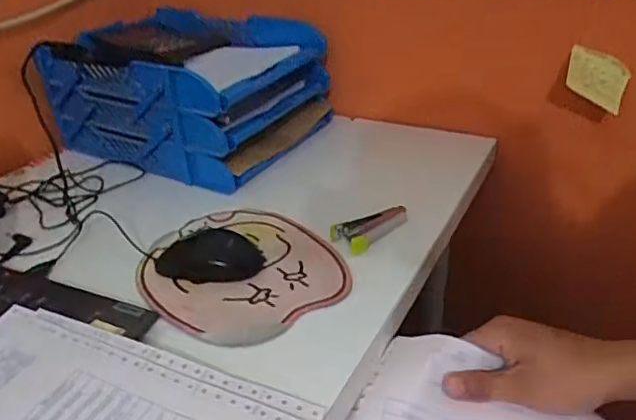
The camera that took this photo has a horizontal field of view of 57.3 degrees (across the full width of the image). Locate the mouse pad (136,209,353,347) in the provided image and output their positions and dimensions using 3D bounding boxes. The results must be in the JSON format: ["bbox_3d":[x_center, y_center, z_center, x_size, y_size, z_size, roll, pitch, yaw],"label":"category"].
[{"bbox_3d":[-0.081,0.058,0.599,0.189,0.008,0.216,-18,34,-23],"label":"mouse pad"}]

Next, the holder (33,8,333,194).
[{"bbox_3d":[-0.195,-0.179,0.857,0.349,0.162,0.301,18,35,33],"label":"holder"}]

